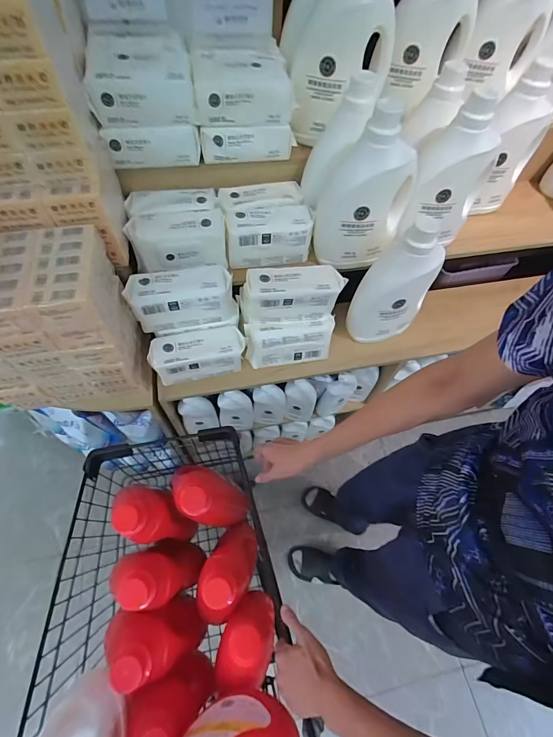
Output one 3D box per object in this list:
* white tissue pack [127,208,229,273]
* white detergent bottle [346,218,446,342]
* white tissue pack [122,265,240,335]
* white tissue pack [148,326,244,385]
[{"bbox_3d":[-0.206,-0.271,0.730,0.198,0.089,0.084,-7,61,-10],"label":"white tissue pack"},{"bbox_3d":[0.252,-0.170,0.734,0.144,0.290,0.076,-18,63,-15],"label":"white detergent bottle"},{"bbox_3d":[-0.184,-0.138,0.703,0.216,0.109,0.075,-5,61,-9],"label":"white tissue pack"},{"bbox_3d":[-0.167,-0.032,0.748,0.196,0.083,0.082,-9,61,-11],"label":"white tissue pack"}]

